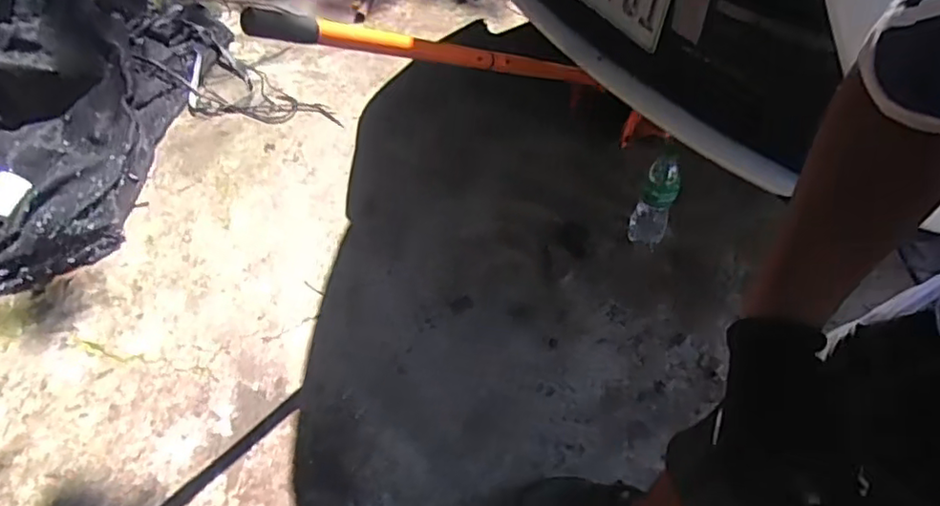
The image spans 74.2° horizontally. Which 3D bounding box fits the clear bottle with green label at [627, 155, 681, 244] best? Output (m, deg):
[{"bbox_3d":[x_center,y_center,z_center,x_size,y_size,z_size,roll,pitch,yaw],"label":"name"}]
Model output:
[{"bbox_3d":[0.409,-0.112,1.372,0.077,0.226,0.063,15,56,11],"label":"clear bottle with green label"}]

